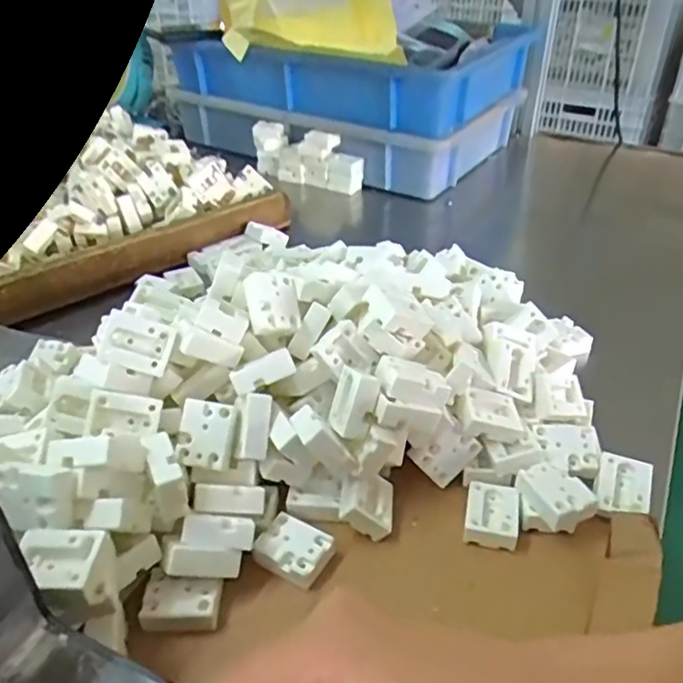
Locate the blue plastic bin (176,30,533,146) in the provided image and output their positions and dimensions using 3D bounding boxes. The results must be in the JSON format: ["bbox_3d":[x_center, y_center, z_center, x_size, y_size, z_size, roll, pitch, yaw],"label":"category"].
[{"bbox_3d":[0.015,-0.350,0.870,0.409,0.150,0.303,21,42,26],"label":"blue plastic bin"}]

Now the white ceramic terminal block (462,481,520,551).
[{"bbox_3d":[0.085,0.097,0.354,0.028,0.011,0.037,9,36,12],"label":"white ceramic terminal block"}]

